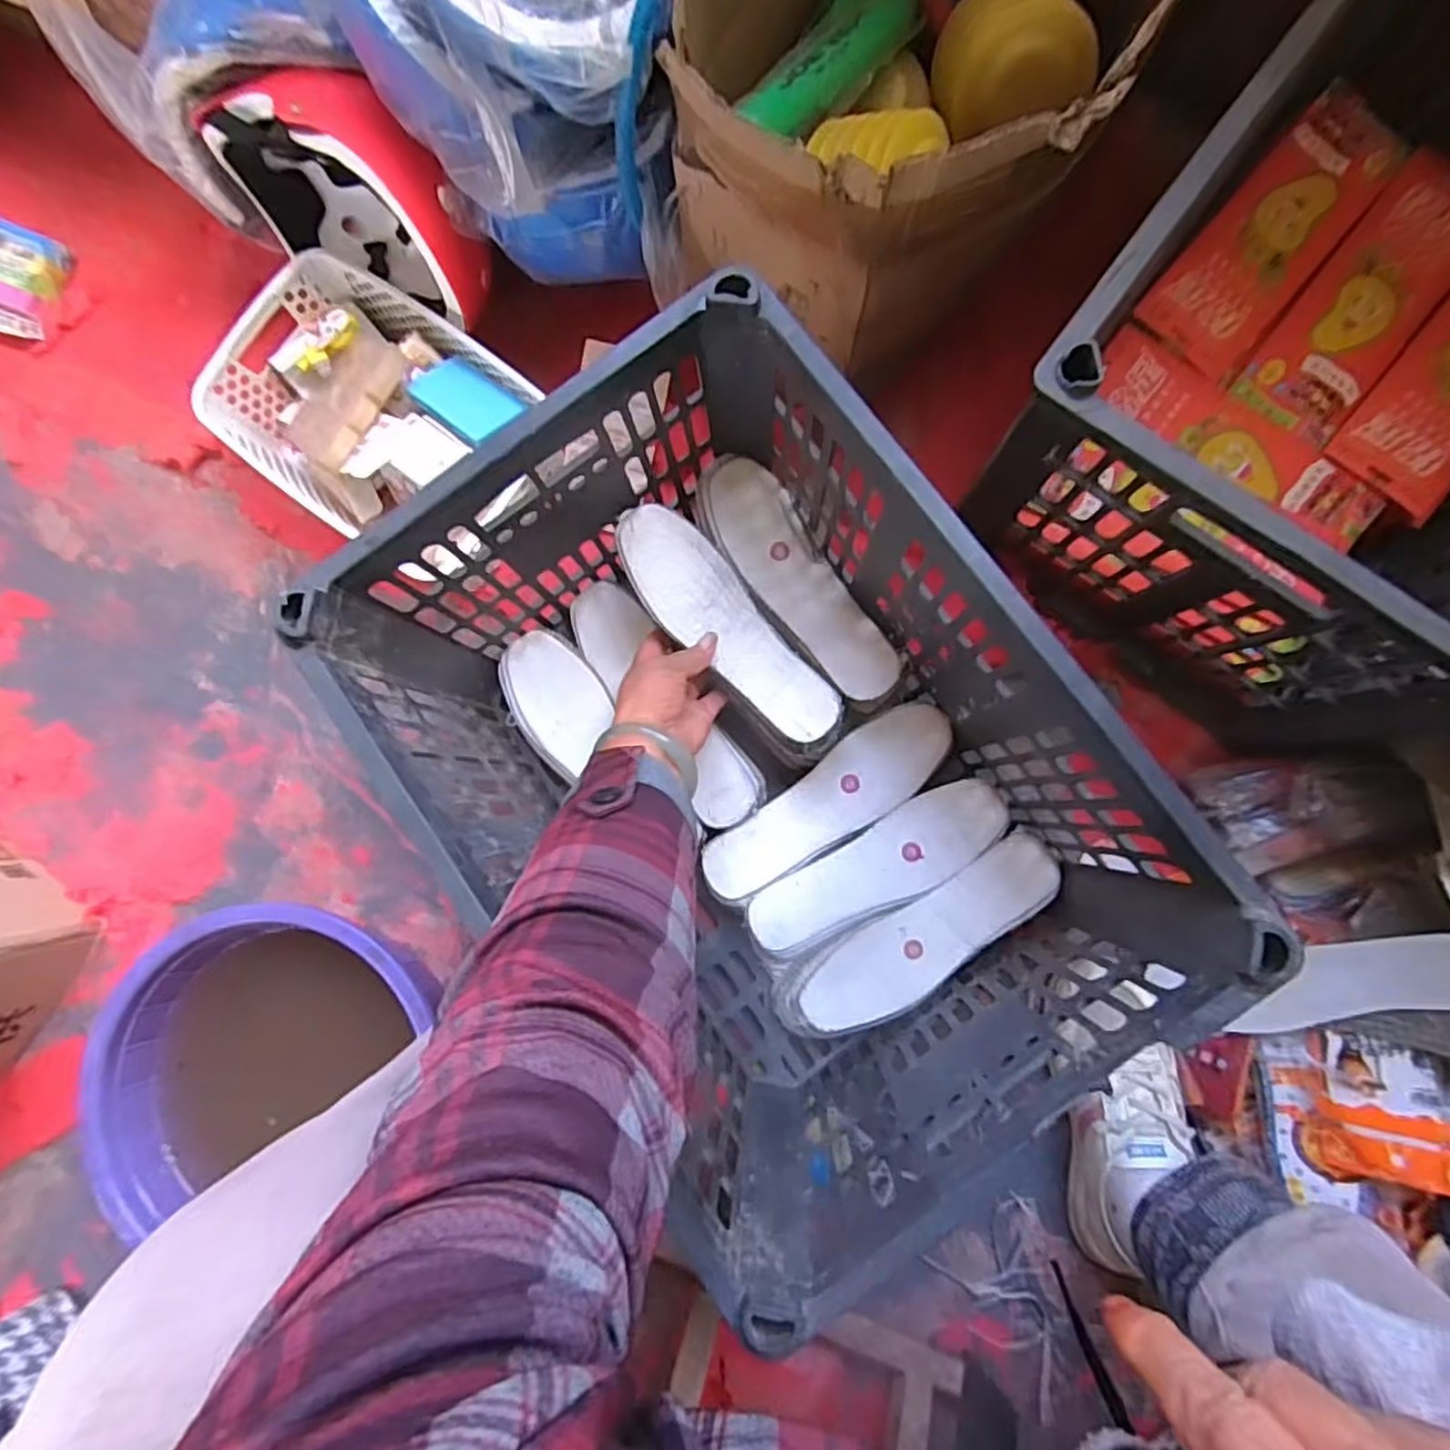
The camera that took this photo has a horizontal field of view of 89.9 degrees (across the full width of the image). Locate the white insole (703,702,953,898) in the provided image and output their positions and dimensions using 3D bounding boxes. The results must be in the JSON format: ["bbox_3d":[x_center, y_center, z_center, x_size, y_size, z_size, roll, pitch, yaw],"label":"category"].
[{"bbox_3d":[0.085,0.064,0.599,0.227,0.017,0.068,-34,83,0],"label":"white insole"}]

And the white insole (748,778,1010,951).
[{"bbox_3d":[0.128,0.118,0.590,0.220,0.022,0.065,-33,83,1],"label":"white insole"}]

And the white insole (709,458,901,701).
[{"bbox_3d":[0.059,-0.114,0.577,0.058,0.033,0.211,-35,83,0],"label":"white insole"}]

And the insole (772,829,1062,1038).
[{"bbox_3d":[0.157,0.178,0.581,0.247,0.024,0.072,-31,83,1],"label":"insole"}]

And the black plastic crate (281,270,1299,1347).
[{"bbox_3d":[0.022,0.037,0.515,0.340,0.267,0.480,-36,83,0],"label":"black plastic crate"}]

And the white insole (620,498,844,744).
[{"bbox_3d":[0.001,-0.075,0.560,0.065,0.024,0.219,-43,93,3],"label":"white insole"}]

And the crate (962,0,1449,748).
[{"bbox_3d":[0.476,-0.284,0.497,0.348,0.221,0.538,39,88,7],"label":"crate"}]

